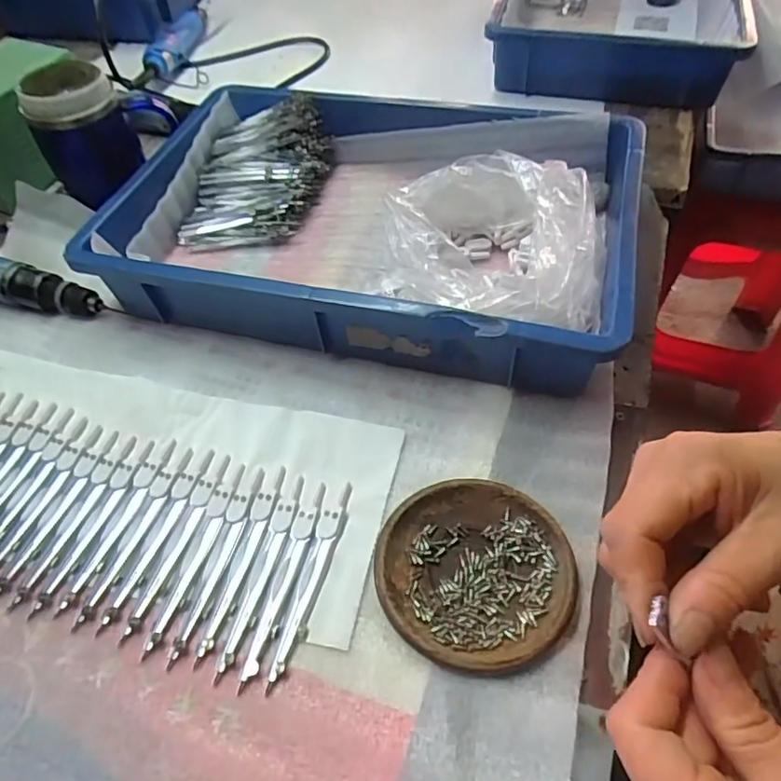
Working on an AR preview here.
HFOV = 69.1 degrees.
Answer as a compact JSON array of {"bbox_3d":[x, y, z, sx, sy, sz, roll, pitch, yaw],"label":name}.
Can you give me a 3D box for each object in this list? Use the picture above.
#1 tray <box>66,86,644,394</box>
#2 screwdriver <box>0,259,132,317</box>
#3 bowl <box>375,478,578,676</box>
[{"bbox_3d":[-0.022,-0.157,0.497,0.415,0.083,0.277,11,55,12],"label":"tray"},{"bbox_3d":[-0.352,-0.100,0.508,0.226,0.034,0.035,13,55,13],"label":"screwdriver"},{"bbox_3d":[0.050,0.108,0.340,0.113,0.016,0.108,-2,53,2],"label":"bowl"}]

